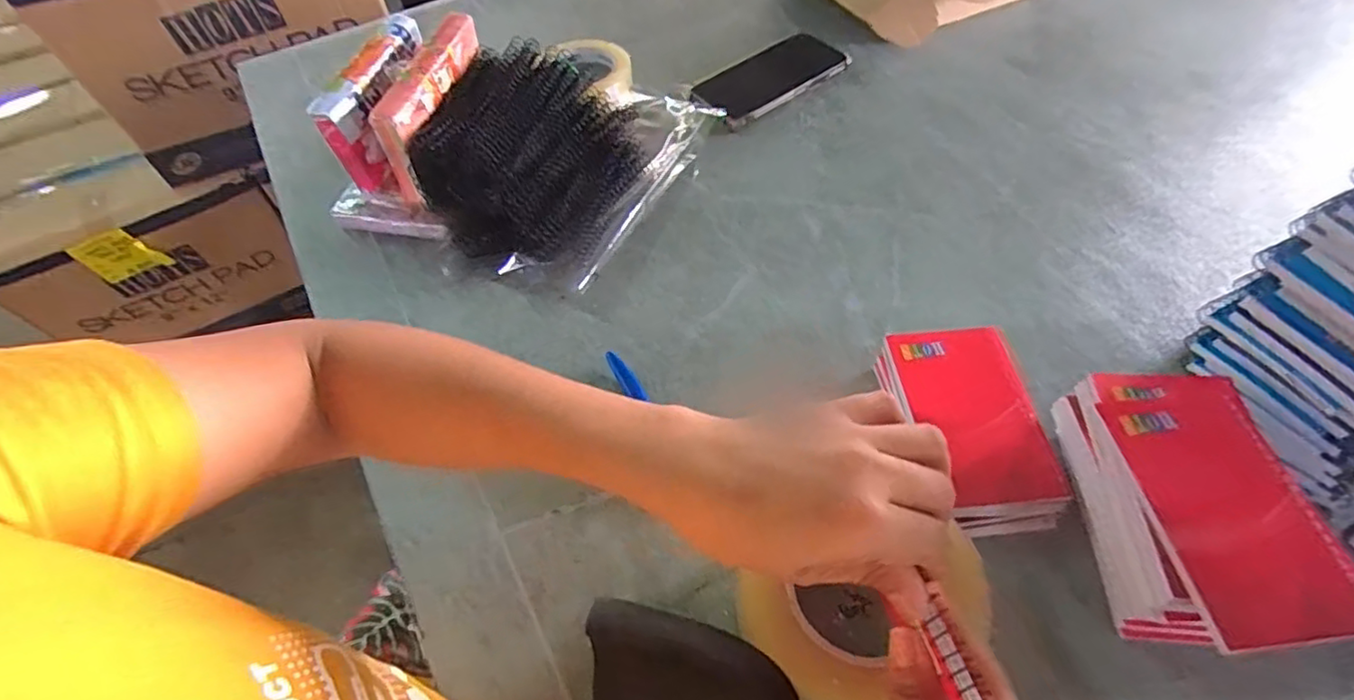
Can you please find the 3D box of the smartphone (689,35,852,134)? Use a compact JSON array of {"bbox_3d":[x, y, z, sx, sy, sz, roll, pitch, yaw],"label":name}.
[{"bbox_3d":[0.097,-0.289,0.666,0.169,0.009,0.076,-34,68,-18],"label":"smartphone"}]

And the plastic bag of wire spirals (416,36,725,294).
[{"bbox_3d":[-0.103,-0.196,0.575,0.188,0.091,0.279,23,59,18],"label":"plastic bag of wire spirals"}]

